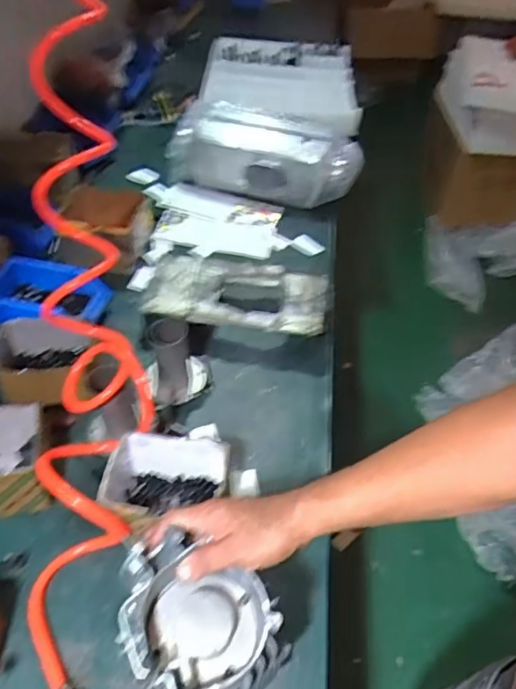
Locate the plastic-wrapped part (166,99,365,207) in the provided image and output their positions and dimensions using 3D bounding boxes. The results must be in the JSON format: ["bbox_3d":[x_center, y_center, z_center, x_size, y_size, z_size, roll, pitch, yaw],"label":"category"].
[{"bbox_3d":[0.012,-0.432,1.296,0.438,0.196,0.140,7,46,3],"label":"plastic-wrapped part"}]

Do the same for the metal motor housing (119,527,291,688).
[{"bbox_3d":[-0.057,0.234,0.483,0.114,0.046,0.161,-34,57,-31],"label":"metal motor housing"}]

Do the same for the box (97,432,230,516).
[{"bbox_3d":[-0.118,0.190,0.720,0.156,0.105,0.109,1,46,-3],"label":"box"}]

